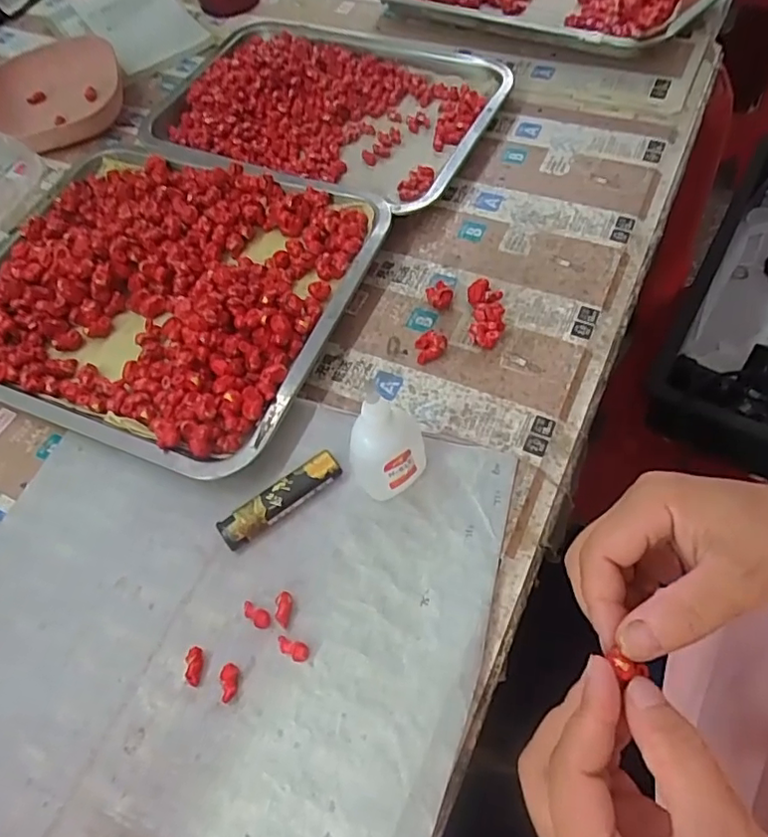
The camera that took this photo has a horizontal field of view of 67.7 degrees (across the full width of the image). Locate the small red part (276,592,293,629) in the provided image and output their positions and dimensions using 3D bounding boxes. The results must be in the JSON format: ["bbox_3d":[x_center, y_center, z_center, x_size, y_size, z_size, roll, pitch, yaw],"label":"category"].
[{"bbox_3d":[-0.055,0.106,0.317,0.009,0.005,0.019,-2,72,1],"label":"small red part"}]

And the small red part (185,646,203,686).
[{"bbox_3d":[-0.101,0.132,0.305,0.008,0.007,0.019,-7,59,-2],"label":"small red part"}]

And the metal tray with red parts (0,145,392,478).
[{"bbox_3d":[-0.180,-0.108,0.435,0.310,0.029,0.256,18,62,15],"label":"metal tray with red parts"}]

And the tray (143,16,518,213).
[{"bbox_3d":[-0.062,-0.298,0.531,0.321,0.030,0.221,23,64,18],"label":"tray"}]

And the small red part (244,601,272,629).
[{"bbox_3d":[-0.071,0.109,0.316,0.019,0.006,0.009,26,64,16],"label":"small red part"}]

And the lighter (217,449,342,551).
[{"bbox_3d":[-0.063,0.049,0.348,0.079,0.013,0.019,-34,62,-15],"label":"lighter"}]

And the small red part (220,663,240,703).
[{"bbox_3d":[-0.080,0.138,0.300,0.009,0.005,0.019,-9,59,-3],"label":"small red part"}]

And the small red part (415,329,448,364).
[{"bbox_3d":[0.032,-0.050,0.394,0.021,0.014,0.017,-20,59,-7],"label":"small red part"}]

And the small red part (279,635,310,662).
[{"bbox_3d":[-0.049,0.122,0.305,0.019,0.006,0.009,22,64,17],"label":"small red part"}]

